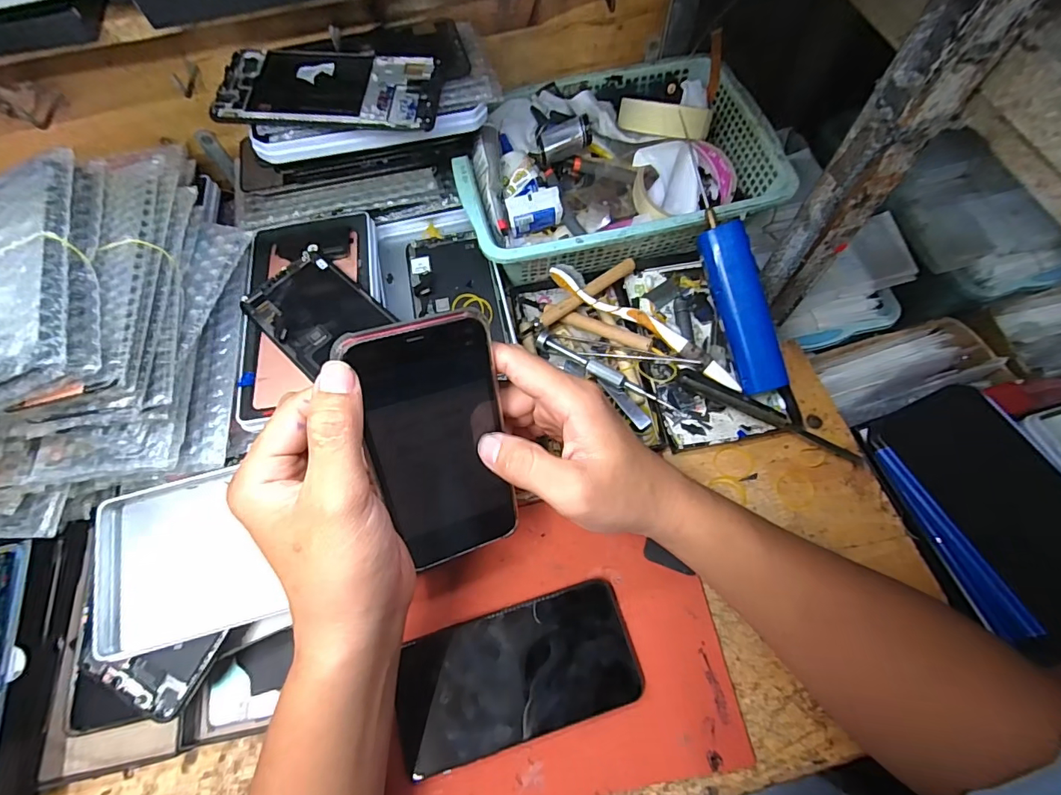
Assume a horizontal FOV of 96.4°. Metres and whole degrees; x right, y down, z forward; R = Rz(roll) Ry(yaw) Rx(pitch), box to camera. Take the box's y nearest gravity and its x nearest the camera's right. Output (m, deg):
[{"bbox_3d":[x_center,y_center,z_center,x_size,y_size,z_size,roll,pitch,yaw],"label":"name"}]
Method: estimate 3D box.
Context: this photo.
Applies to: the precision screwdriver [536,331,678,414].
[{"bbox_3d":[0.061,-0.020,0.389,0.126,0.014,0.013,29,71,14],"label":"precision screwdriver"}]

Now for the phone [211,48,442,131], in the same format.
[{"bbox_3d":[-0.142,-0.222,0.339,0.152,0.013,0.070,0,67,3],"label":"phone"}]

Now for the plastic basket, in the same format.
[{"bbox_3d":[0.072,-0.205,0.436,0.269,0.064,0.192,-14,67,-4],"label":"plastic basket"}]

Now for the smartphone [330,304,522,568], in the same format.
[{"bbox_3d":[-0.049,0.028,0.262,0.071,0.145,0.007,-16,26,-18],"label":"smartphone"}]

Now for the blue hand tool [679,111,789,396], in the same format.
[{"bbox_3d":[0.155,-0.107,0.370,0.030,0.022,0.209,-16,88,-5],"label":"blue hand tool"}]

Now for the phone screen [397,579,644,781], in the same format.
[{"bbox_3d":[-0.009,0.178,0.309,0.152,0.012,0.074,-17,67,-5],"label":"phone screen"}]

